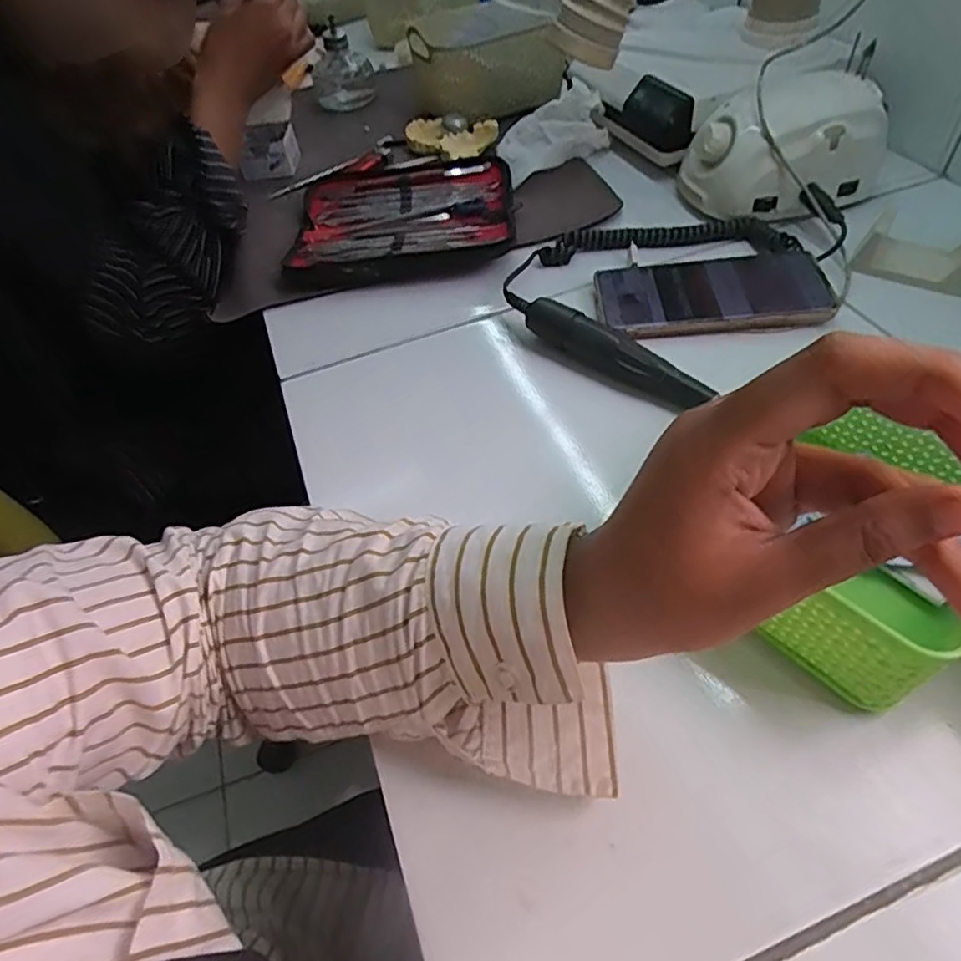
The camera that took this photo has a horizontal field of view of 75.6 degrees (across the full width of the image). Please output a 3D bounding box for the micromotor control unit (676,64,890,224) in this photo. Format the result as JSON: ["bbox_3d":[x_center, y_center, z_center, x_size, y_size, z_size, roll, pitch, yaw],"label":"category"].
[{"bbox_3d":[0.250,-0.280,0.512,0.146,0.075,0.098,-16,52,-6],"label":"micromotor control unit"}]

